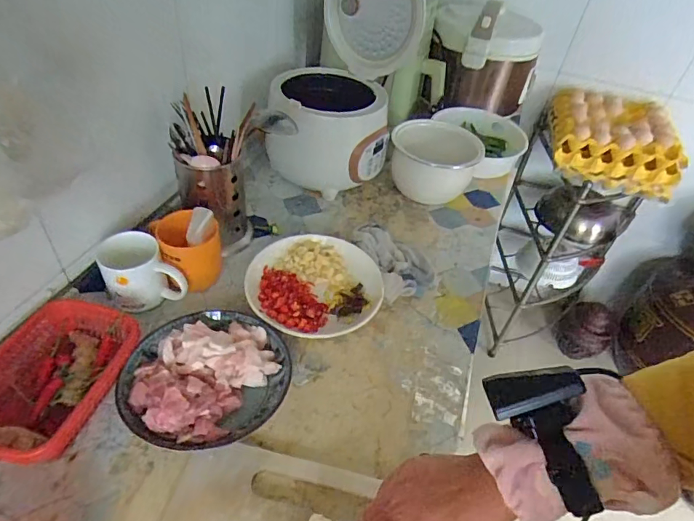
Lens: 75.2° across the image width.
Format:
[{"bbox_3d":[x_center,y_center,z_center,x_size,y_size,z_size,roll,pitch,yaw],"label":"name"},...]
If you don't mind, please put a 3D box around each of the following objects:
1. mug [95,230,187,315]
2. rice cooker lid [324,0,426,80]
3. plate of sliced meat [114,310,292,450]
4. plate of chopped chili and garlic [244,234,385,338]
[{"bbox_3d":[-0.282,0.016,0.626,0.101,0.086,0.068,-9,45,-17],"label":"mug"},{"bbox_3d":[0.049,-0.444,0.813,0.176,0.200,0.052,22,45,16],"label":"rice cooker lid"},{"bbox_3d":[-0.172,0.140,0.552,0.185,0.058,0.188,4,43,-4],"label":"plate of sliced meat"},{"bbox_3d":[-0.050,0.037,0.693,0.197,0.040,0.190,4,43,-4],"label":"plate of chopped chili and garlic"}]

